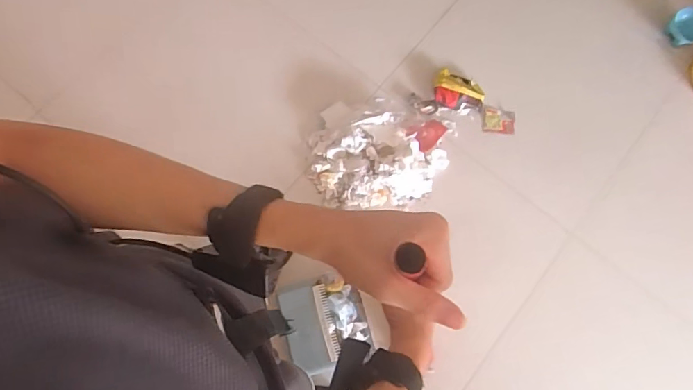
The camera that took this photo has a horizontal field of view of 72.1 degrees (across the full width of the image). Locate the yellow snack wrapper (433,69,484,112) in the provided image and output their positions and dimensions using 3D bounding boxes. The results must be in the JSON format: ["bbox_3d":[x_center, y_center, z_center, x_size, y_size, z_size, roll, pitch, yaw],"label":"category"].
[{"bbox_3d":[0.384,-0.352,1.629,0.179,0.037,0.125,26,79,4],"label":"yellow snack wrapper"}]

